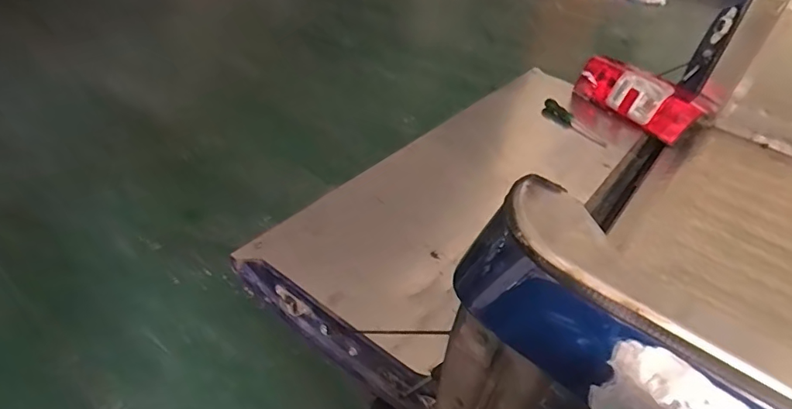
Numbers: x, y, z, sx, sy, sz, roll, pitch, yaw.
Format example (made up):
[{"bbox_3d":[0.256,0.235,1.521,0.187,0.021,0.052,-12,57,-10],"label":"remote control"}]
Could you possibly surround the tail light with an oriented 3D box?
[{"bbox_3d":[0.802,-0.368,1.655,0.143,0.135,0.407,-24,49,-32],"label":"tail light"}]

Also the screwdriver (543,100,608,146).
[{"bbox_3d":[0.568,-0.259,1.578,0.250,0.045,0.043,42,50,19],"label":"screwdriver"}]

